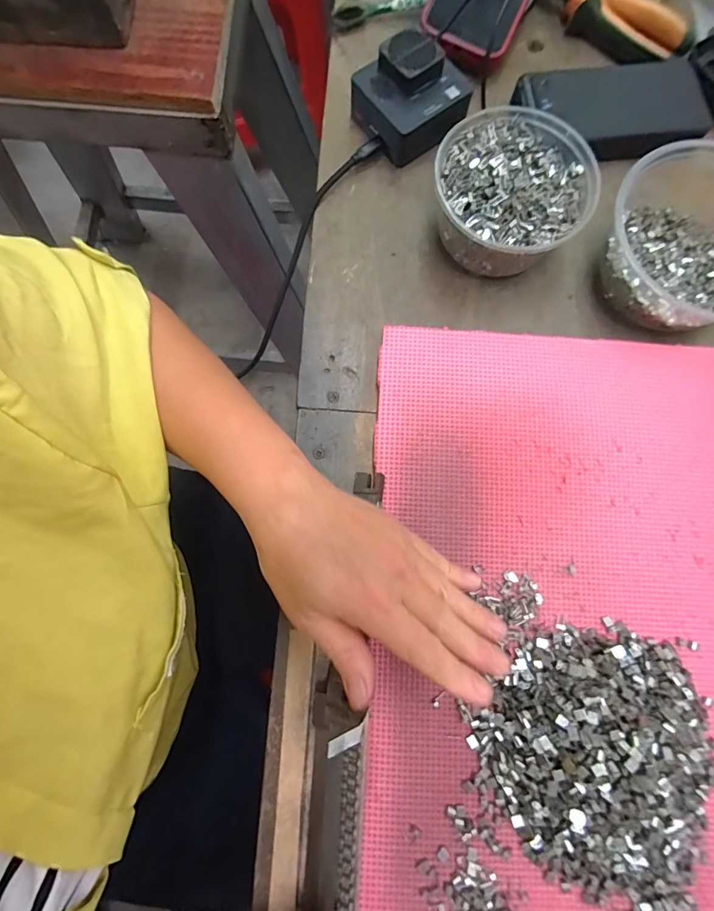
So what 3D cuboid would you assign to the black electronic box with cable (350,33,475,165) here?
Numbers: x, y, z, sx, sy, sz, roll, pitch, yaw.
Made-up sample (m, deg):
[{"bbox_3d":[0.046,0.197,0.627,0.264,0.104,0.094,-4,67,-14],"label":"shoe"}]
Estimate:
[{"bbox_3d":[0.046,-0.302,0.343,0.079,0.044,0.076,-38,82,-7],"label":"black electronic box with cable"}]

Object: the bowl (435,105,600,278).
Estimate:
[{"bbox_3d":[0.114,-0.193,0.314,0.108,0.064,0.112,0,79,-1],"label":"bowl"}]

